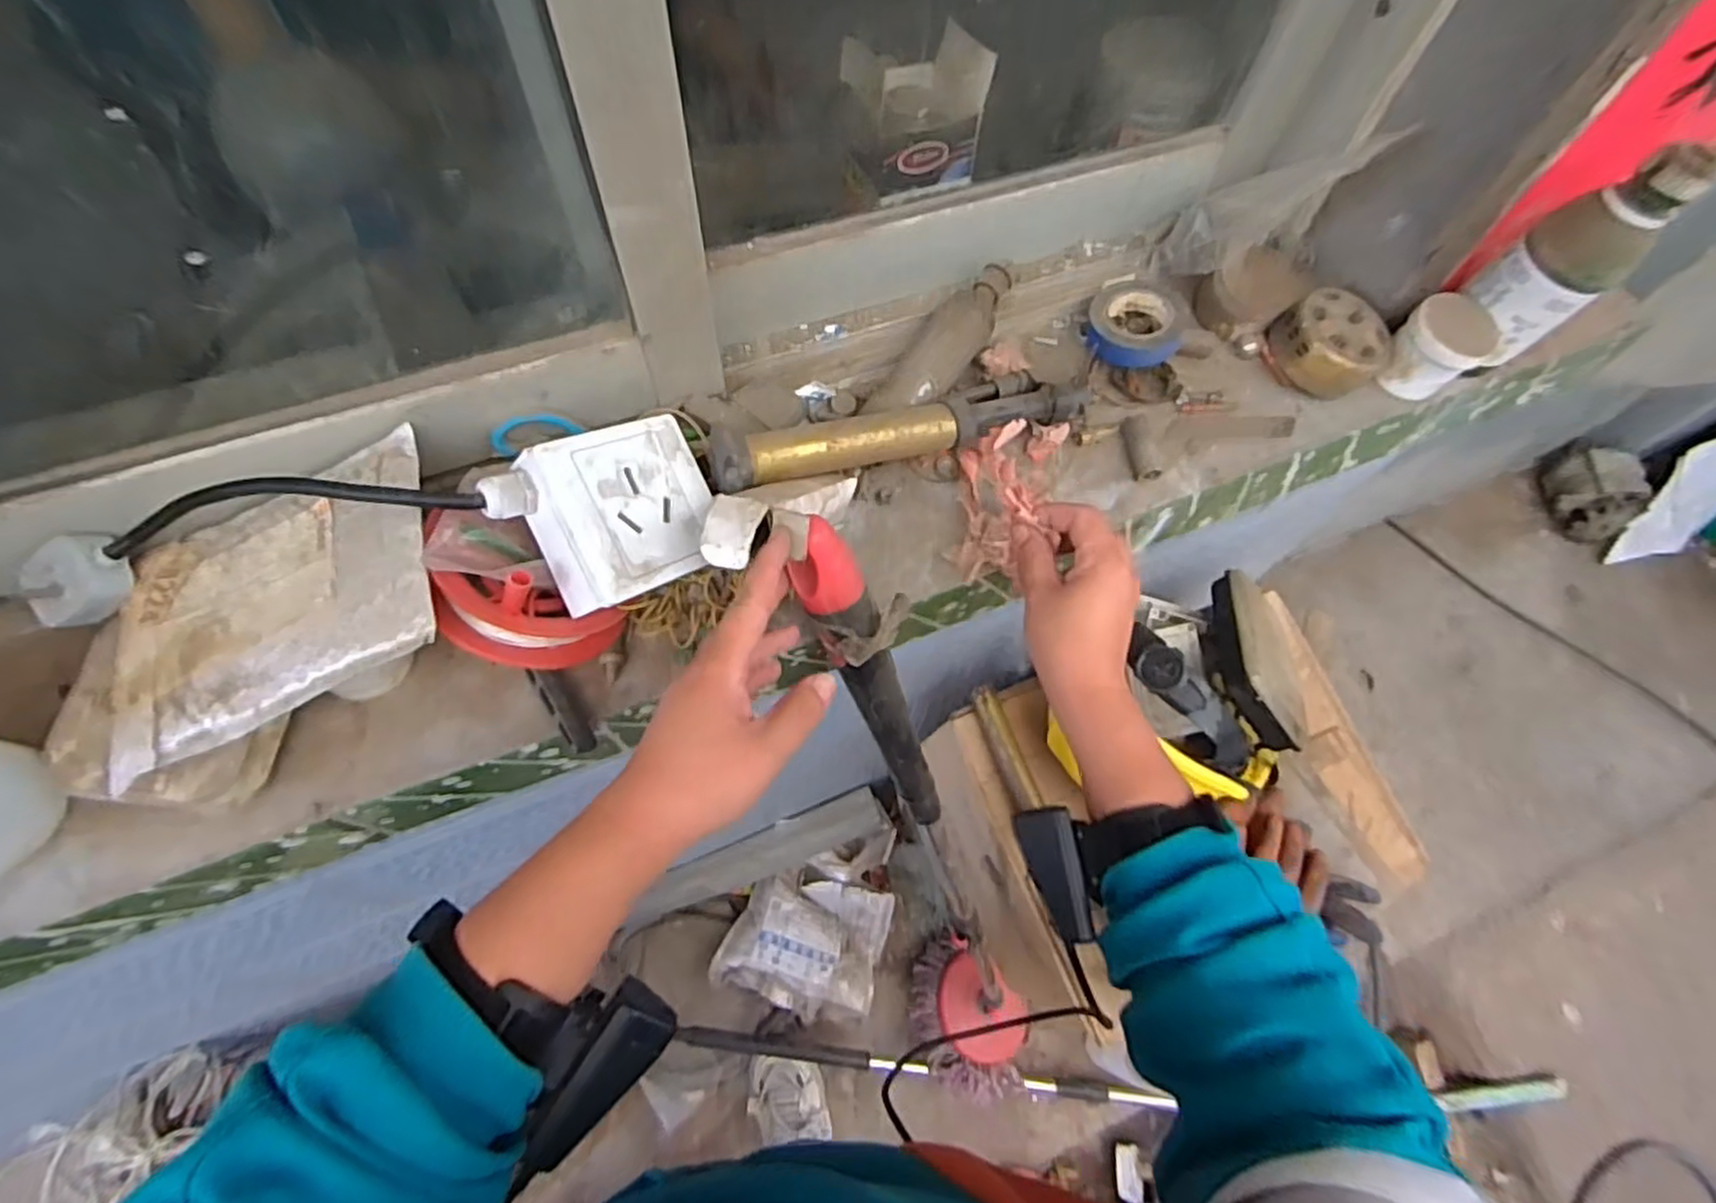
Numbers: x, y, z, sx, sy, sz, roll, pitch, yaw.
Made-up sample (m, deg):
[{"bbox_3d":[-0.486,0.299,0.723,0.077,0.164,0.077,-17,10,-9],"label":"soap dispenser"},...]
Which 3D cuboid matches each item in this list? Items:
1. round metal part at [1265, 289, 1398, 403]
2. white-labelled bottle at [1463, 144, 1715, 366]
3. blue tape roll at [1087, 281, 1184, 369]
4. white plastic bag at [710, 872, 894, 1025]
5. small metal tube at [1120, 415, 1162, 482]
[{"bbox_3d":[0.348,-0.191,0.554,0.066,0.041,0.069,1,65,-3],"label":"round metal part"},{"bbox_3d":[0.475,-0.230,0.500,0.051,0.133,0.052,6,65,-1],"label":"white-labelled bottle"},{"bbox_3d":[0.203,-0.203,0.548,0.068,0.019,0.076,27,66,9],"label":"blue tape roll"},{"bbox_3d":[-0.084,0.541,1.204,0.253,0.064,0.200,15,65,3],"label":"white plastic bag"},{"bbox_3d":[0.197,-0.108,0.525,0.018,0.018,0.047,-4,65,-5],"label":"small metal tube"}]

